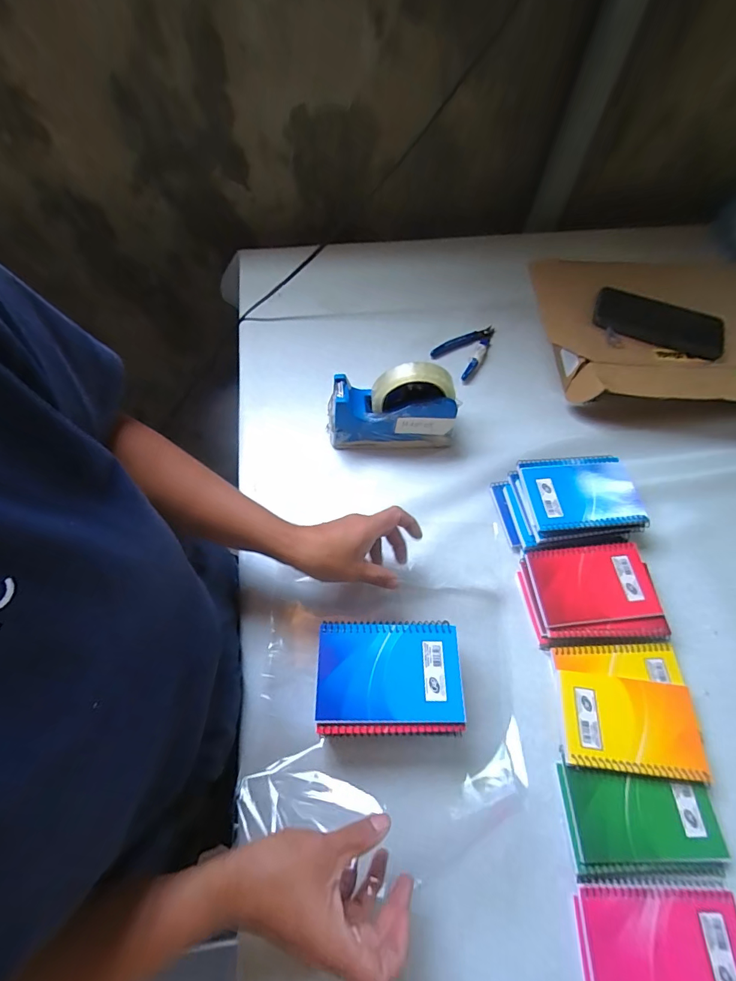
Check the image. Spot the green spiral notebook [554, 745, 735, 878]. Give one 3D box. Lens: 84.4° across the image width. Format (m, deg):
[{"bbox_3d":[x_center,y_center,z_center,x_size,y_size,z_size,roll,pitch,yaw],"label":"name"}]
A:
[{"bbox_3d":[0.248,0.296,0.365,0.134,0.012,0.078,2,62,-1],"label":"green spiral notebook"}]

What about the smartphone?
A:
[{"bbox_3d":[0.412,-0.243,0.579,0.171,0.014,0.088,16,63,8],"label":"smartphone"}]

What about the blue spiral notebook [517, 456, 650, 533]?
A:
[{"bbox_3d":[0.256,0.003,0.488,0.125,0.015,0.094,-2,63,-5],"label":"blue spiral notebook"}]

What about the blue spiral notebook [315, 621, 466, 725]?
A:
[{"bbox_3d":[0.019,0.165,0.372,0.129,0.005,0.084,1,62,-1],"label":"blue spiral notebook"}]

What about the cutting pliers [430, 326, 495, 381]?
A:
[{"bbox_3d":[0.154,-0.221,0.626,0.062,0.017,0.116,37,67,16],"label":"cutting pliers"}]

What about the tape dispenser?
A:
[{"bbox_3d":[0.029,-0.106,0.507,0.157,0.117,0.056,0,62,-2],"label":"tape dispenser"}]

